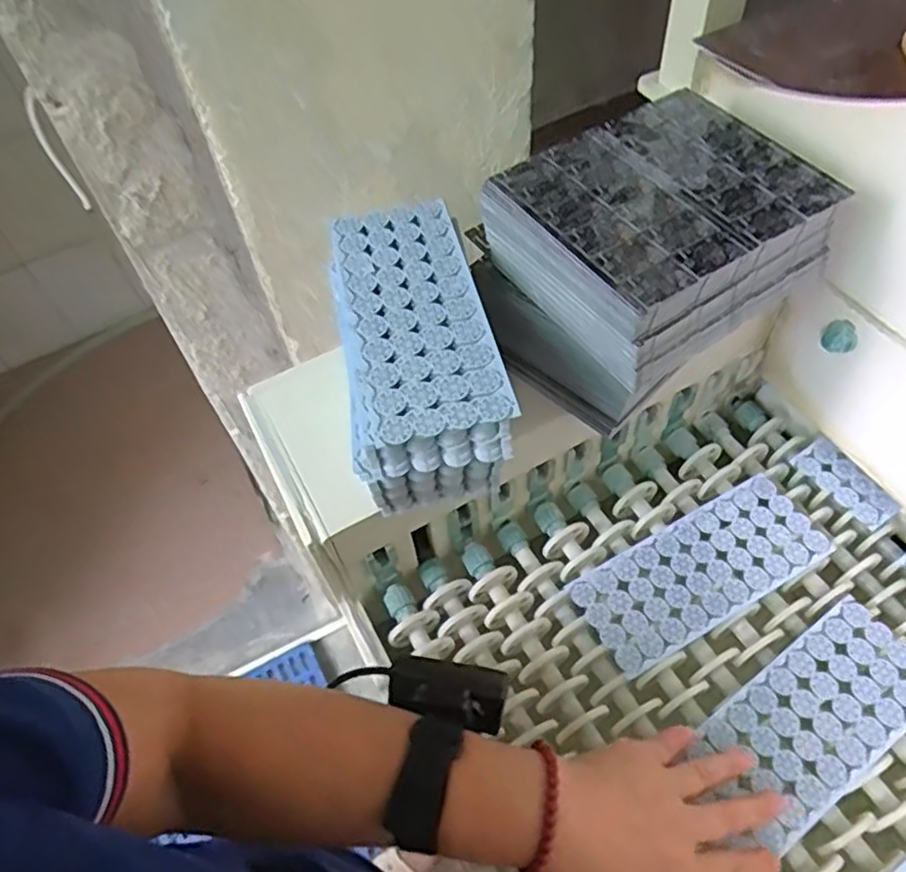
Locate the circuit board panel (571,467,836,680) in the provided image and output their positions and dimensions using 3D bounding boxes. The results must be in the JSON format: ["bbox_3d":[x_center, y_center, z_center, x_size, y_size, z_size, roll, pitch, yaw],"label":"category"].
[{"bbox_3d":[0.190,0.101,0.535,0.194,0.004,0.083,-26,57,-14],"label":"circuit board panel"}]

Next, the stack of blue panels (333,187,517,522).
[{"bbox_3d":[-0.023,-0.049,0.469,0.091,0.102,0.192,-10,55,-2],"label":"stack of blue panels"}]

